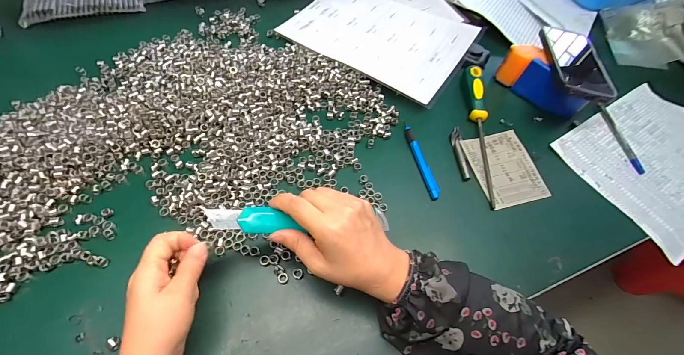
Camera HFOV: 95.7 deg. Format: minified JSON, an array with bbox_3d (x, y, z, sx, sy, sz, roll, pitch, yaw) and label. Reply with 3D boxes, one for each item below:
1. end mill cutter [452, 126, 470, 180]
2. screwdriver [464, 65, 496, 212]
[{"bbox_3d":[0.166,-0.037,0.436,0.013,0.006,0.086,2,59,-2],"label":"end mill cutter"},{"bbox_3d":[0.204,-0.074,0.447,0.021,0.025,0.242,6,59,0],"label":"screwdriver"}]

